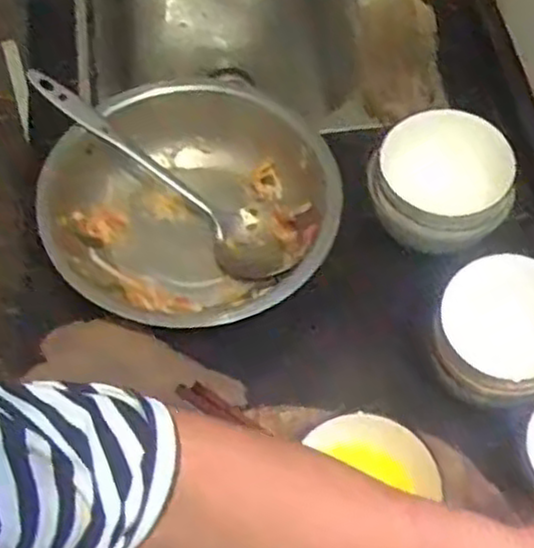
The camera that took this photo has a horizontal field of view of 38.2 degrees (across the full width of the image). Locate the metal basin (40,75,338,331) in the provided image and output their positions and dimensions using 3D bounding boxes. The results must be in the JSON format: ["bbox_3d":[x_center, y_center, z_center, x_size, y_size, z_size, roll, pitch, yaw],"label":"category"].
[{"bbox_3d":[-0.070,-0.056,0.756,0.258,0.098,0.266,1,61,-2],"label":"metal basin"}]

